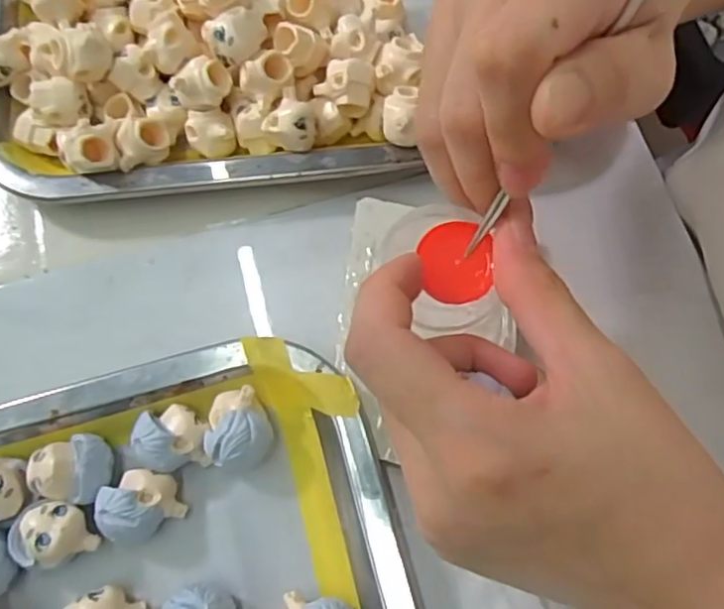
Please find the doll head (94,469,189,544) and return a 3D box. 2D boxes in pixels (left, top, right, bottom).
[{"bbox_3d":[-0.079,0.071,0.224,0.026,0.021,0.022,-29,75,-7],"label":"doll head"}]

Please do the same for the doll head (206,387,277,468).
[{"bbox_3d":[-0.045,0.046,0.233,0.023,0.022,0.029,-8,74,-1],"label":"doll head"}]

